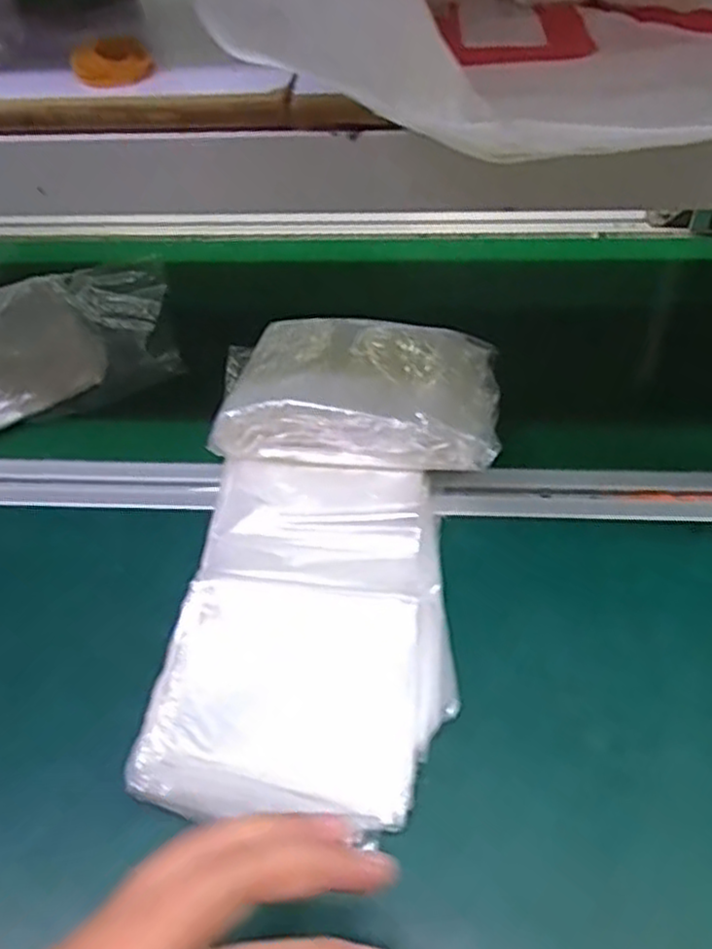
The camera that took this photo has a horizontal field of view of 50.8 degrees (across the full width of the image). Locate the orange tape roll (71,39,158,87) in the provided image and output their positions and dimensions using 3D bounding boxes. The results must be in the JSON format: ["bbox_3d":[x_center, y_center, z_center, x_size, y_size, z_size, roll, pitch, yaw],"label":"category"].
[{"bbox_3d":[-0.111,-0.188,0.343,0.035,0.014,0.032,-14,46,-9],"label":"orange tape roll"}]

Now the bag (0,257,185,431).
[{"bbox_3d":[-0.242,-0.098,0.566,0.215,0.064,0.158,-22,48,-17],"label":"bag"}]

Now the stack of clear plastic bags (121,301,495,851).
[{"bbox_3d":[-0.009,0.022,0.432,0.162,0.052,0.329,4,46,8],"label":"stack of clear plastic bags"}]

